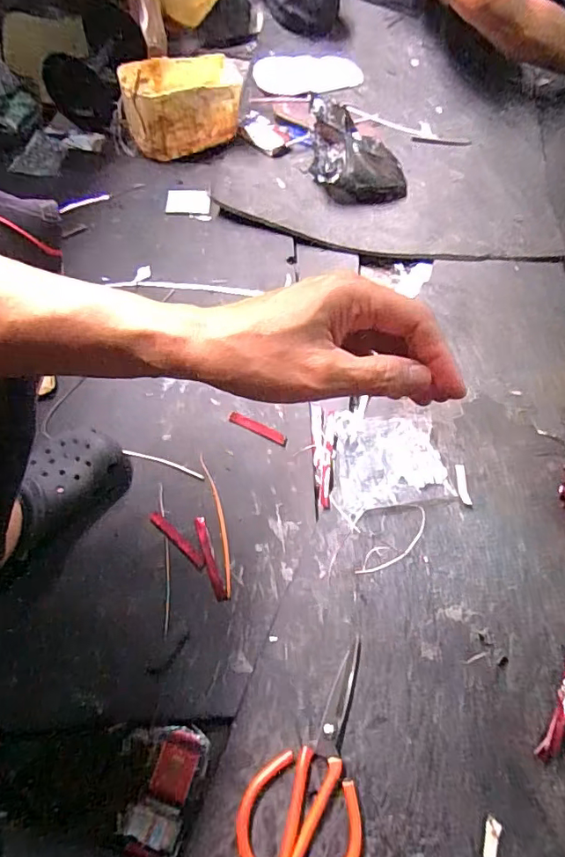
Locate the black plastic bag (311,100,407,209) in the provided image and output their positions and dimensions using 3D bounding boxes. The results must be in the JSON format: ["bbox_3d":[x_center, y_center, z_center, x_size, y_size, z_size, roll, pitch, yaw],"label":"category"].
[{"bbox_3d":[0.136,-0.496,0.931,0.164,0.094,0.158,-8,67,-4],"label":"black plastic bag"}]

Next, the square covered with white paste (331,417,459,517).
[{"bbox_3d":[0.136,0.040,0.649,0.144,0.035,0.116,-8,64,-3],"label":"square covered with white paste"}]

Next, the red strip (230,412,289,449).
[{"bbox_3d":[-0.031,0.000,0.677,0.082,0.004,0.017,25,70,4],"label":"red strip"}]

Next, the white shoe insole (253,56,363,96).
[{"bbox_3d":[0.055,-0.756,1.097,0.261,0.031,0.111,-23,65,-24],"label":"white shoe insole"}]

